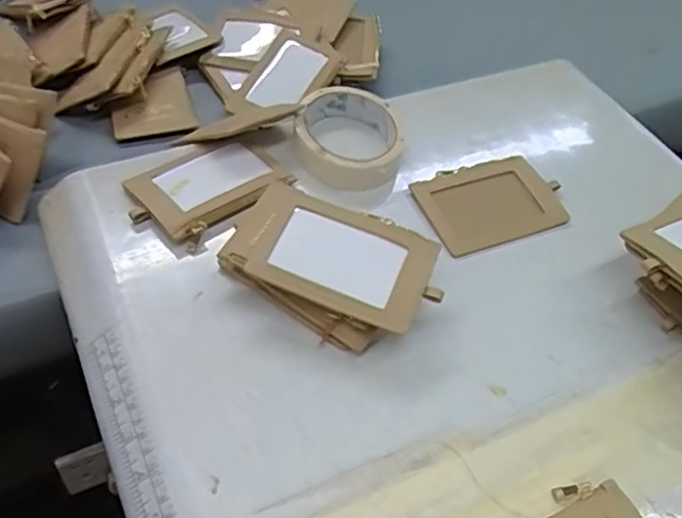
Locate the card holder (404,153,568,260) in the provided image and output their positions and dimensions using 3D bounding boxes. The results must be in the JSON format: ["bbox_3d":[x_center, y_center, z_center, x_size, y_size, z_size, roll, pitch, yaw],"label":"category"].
[{"bbox_3d":[0.119,-0.045,0.503,0.112,0.004,0.072,-18,67,-16],"label":"card holder"}]

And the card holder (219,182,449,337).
[{"bbox_3d":[-0.006,-0.004,0.417,0.135,0.013,0.073,21,59,11],"label":"card holder"}]

